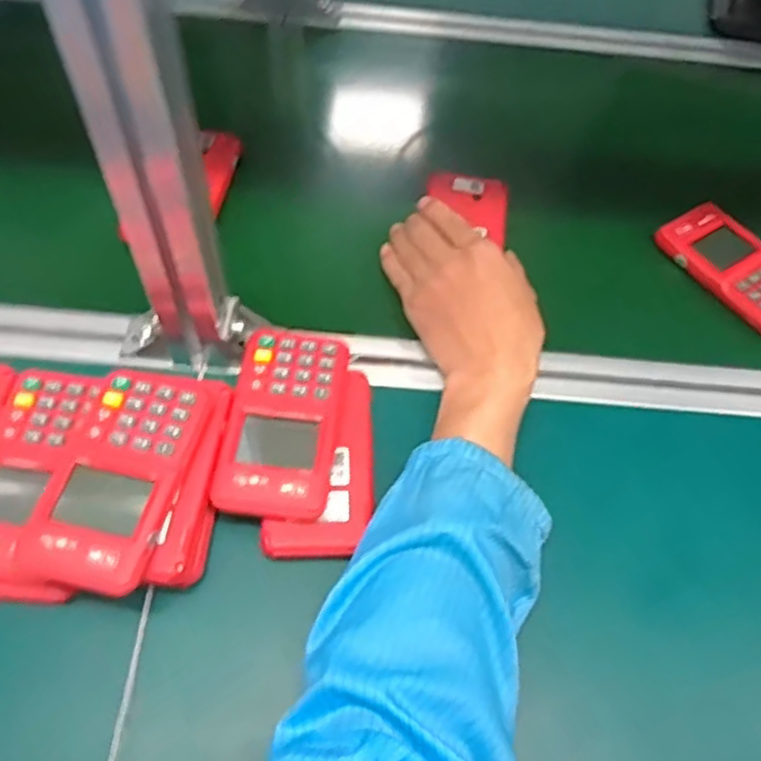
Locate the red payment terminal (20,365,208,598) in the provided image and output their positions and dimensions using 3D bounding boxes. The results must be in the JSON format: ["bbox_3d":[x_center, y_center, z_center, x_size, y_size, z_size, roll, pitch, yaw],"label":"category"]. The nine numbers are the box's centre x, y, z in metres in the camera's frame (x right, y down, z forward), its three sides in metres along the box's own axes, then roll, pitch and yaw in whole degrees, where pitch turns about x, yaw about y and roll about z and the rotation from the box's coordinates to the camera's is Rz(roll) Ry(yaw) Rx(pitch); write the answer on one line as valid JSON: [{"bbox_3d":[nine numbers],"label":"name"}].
[{"bbox_3d":[-0.156,0.054,0.408,0.080,0.022,0.135,11,60,3],"label":"red payment terminal"}]

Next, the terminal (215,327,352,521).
[{"bbox_3d":[-0.062,0.025,0.446,0.071,0.019,0.132,7,60,1],"label":"terminal"}]

